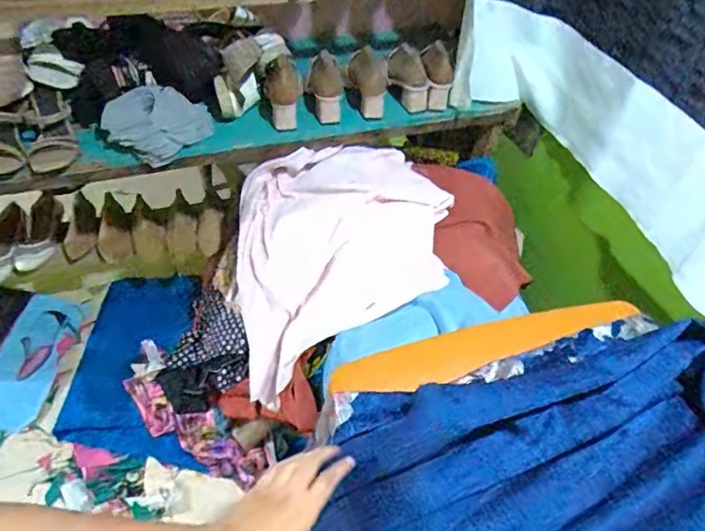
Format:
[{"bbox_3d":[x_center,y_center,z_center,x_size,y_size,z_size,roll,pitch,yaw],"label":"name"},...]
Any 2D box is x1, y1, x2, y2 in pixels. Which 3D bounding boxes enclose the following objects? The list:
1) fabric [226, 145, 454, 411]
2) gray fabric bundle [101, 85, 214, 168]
[{"bbox_3d":[-0.035,-0.012,1.132,0.420,0.333,0.480,-4,48,-10],"label":"fabric"},{"bbox_3d":[-0.388,-0.287,1.079,0.198,0.073,0.158,-22,53,-24],"label":"gray fabric bundle"}]

